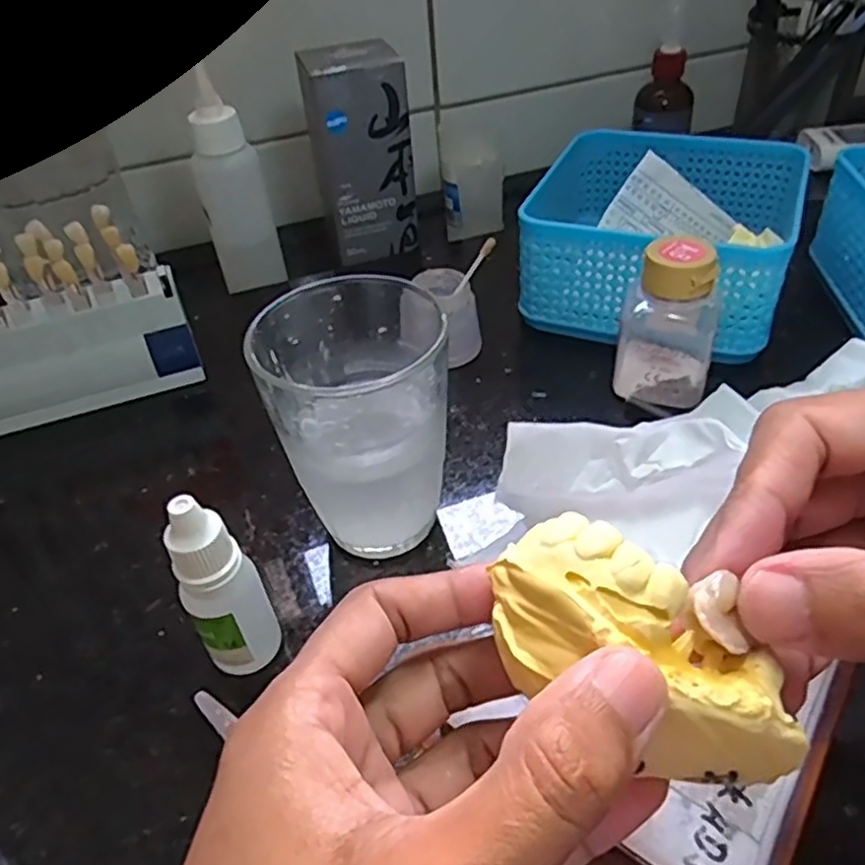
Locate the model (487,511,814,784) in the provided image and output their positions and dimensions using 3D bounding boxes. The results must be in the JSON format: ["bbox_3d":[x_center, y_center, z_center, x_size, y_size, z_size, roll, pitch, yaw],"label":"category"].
[{"bbox_3d":[0.041,0.045,0.141,0.066,0.020,0.033,36,59,20],"label":"model"}]

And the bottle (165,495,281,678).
[{"bbox_3d":[-0.067,0.053,0.224,0.024,0.076,0.018,-29,46,-23],"label":"bottle"}]

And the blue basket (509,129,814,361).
[{"bbox_3d":[0.125,-0.112,0.384,0.129,0.054,0.132,11,45,18],"label":"blue basket"}]

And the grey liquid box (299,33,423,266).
[{"bbox_3d":[-0.045,-0.175,0.439,0.061,0.114,0.050,-12,42,-6],"label":"grey liquid box"}]

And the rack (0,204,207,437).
[{"bbox_3d":[-0.211,-0.044,0.338,0.176,0.084,0.034,-18,43,-13],"label":"rack"}]

